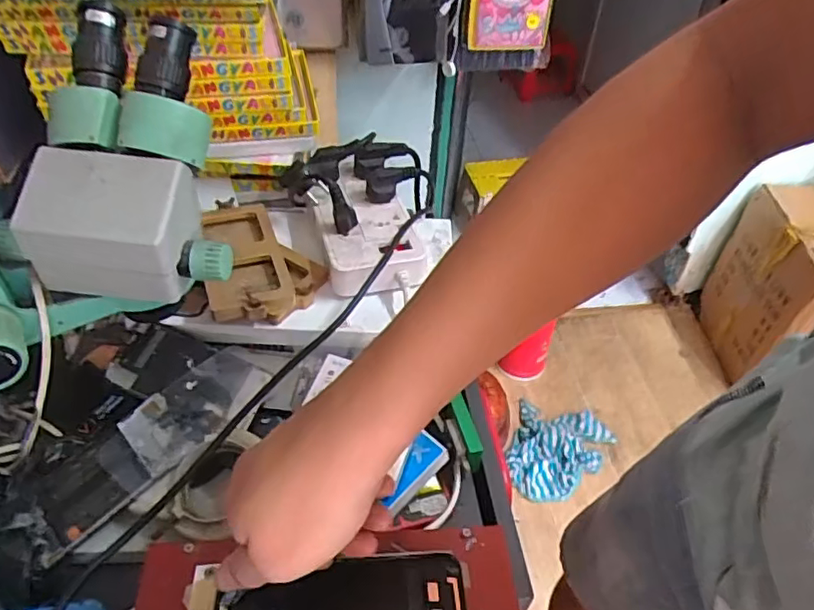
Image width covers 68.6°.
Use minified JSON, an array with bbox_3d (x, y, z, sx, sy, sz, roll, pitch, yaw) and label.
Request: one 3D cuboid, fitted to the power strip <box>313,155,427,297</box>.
[{"bbox_3d":[-0.050,-0.090,0.672,0.106,0.038,0.192,-11,46,-14],"label":"power strip"}]

